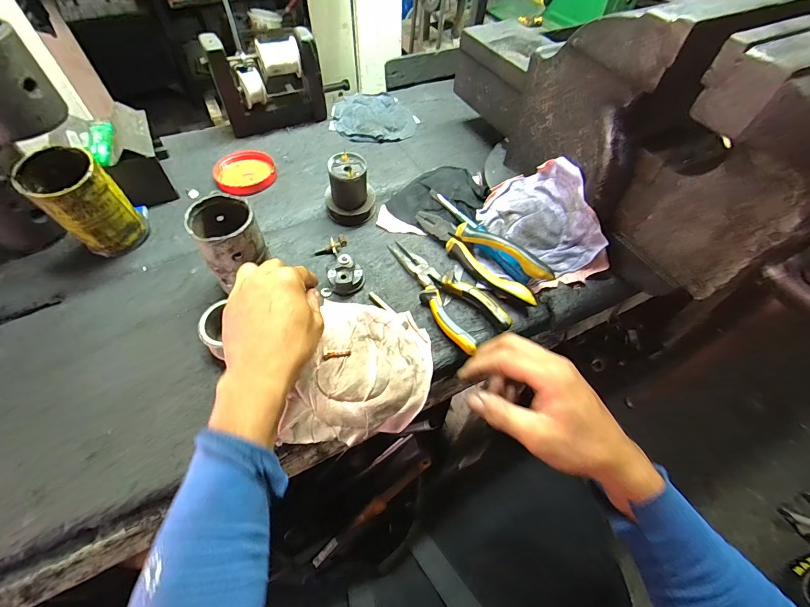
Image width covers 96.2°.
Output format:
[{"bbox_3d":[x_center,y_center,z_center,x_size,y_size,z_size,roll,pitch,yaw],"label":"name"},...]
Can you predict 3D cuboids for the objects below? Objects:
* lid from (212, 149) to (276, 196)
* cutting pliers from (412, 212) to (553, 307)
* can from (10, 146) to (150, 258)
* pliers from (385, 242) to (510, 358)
[{"bbox_3d":[-0.248,-0.206,0.568,0.091,0.018,0.088,-27,61,-18],"label":"lid"},{"bbox_3d":[0.092,-0.069,0.472,0.198,0.021,0.062,35,99,28],"label":"cutting pliers"},{"bbox_3d":[-0.379,-0.115,0.441,0.080,0.126,0.073,1,56,-1],"label":"can"},{"bbox_3d":[0.050,-0.022,0.449,0.068,0.033,0.187,-22,59,-16],"label":"pliers"}]

